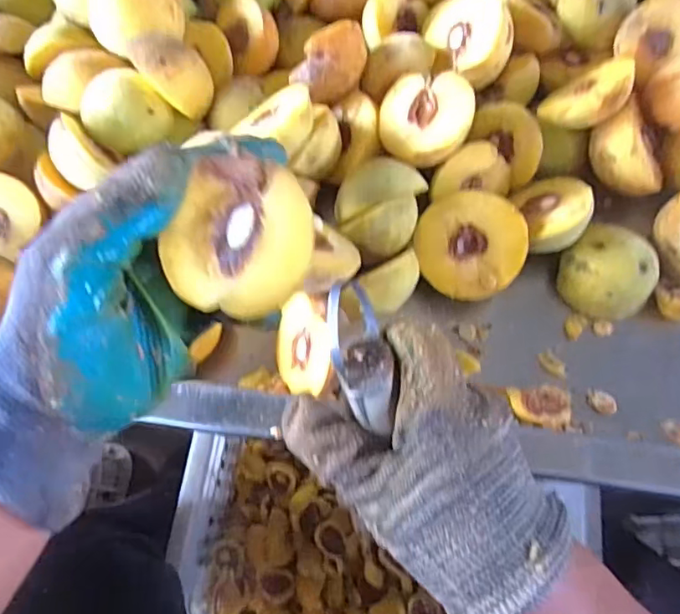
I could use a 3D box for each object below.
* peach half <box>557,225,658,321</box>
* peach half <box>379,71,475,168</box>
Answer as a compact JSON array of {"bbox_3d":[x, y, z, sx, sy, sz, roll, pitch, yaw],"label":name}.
[{"bbox_3d":[0.187,-0.024,0.384,0.056,0.032,0.060,0,69,1],"label":"peach half"},{"bbox_3d":[0.062,-0.130,0.387,0.065,0.024,0.065,1,75,29],"label":"peach half"}]

